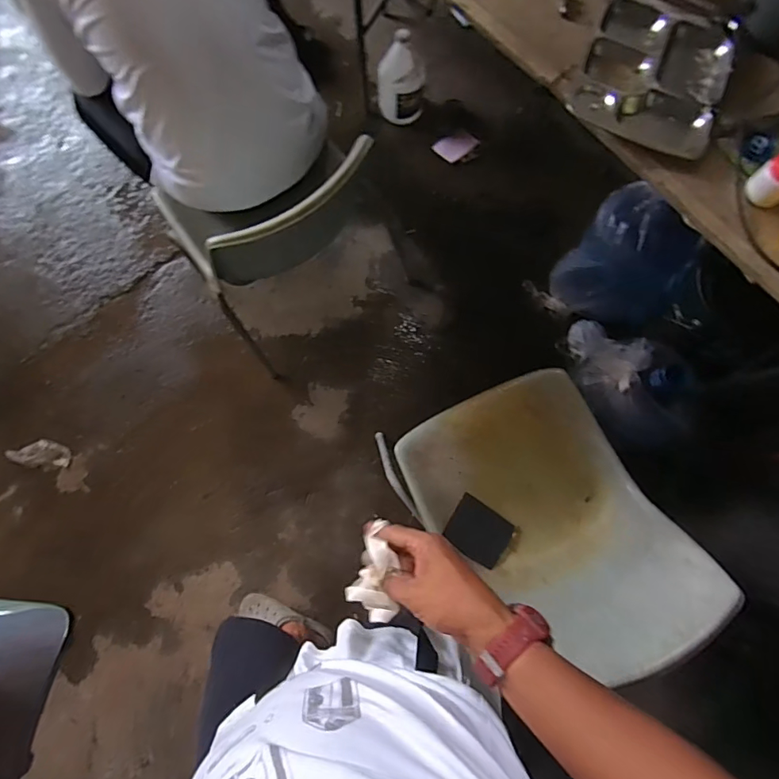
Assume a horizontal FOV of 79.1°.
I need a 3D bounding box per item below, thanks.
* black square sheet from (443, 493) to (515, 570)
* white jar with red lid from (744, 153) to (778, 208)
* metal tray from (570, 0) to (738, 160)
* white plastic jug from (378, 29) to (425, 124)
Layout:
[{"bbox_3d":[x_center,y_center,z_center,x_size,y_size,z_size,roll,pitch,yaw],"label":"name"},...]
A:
[{"bbox_3d":[0.206,0.328,1.090,0.139,0.017,0.120,31,80,8],"label":"black square sheet"},{"bbox_3d":[0.636,-0.343,0.774,0.058,0.073,0.061,-38,80,-7],"label":"white jar with red lid"},{"bbox_3d":[0.487,-0.589,0.848,0.243,0.033,0.341,22,79,6],"label":"metal tray"},{"bbox_3d":[0.040,-1.064,1.605,0.156,0.302,0.181,1,78,2],"label":"white plastic jug"}]

